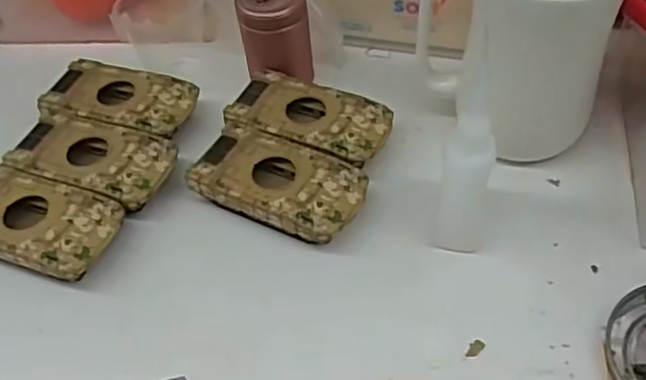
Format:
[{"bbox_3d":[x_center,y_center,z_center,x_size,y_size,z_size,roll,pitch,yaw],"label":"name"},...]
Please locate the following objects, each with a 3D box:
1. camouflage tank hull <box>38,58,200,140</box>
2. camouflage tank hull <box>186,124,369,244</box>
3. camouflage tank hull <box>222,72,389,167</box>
[{"bbox_3d":[-0.131,-0.055,0.423,0.092,0.022,0.056,10,52,13],"label":"camouflage tank hull"},{"bbox_3d":[-0.024,-0.001,0.366,0.094,0.020,0.052,20,55,20],"label":"camouflage tank hull"},{"bbox_3d":[-0.008,-0.040,0.400,0.096,0.023,0.051,19,54,19],"label":"camouflage tank hull"}]

